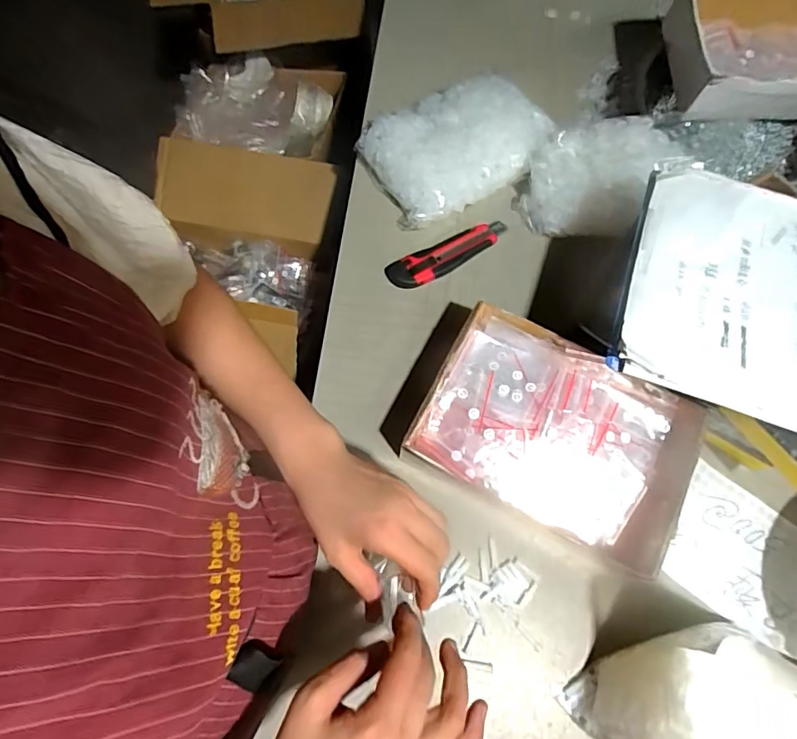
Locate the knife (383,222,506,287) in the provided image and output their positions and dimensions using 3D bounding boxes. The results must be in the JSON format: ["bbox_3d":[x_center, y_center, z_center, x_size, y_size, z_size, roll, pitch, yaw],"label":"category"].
[{"bbox_3d":[0.063,-0.139,0.603,0.157,0.019,0.042,-25,73,-9],"label":"knife"}]

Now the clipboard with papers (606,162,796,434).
[{"bbox_3d":[0.349,-0.048,0.417,0.304,0.011,0.217,20,72,6],"label":"clipboard with papers"}]

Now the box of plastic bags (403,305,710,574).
[{"bbox_3d":[0.151,0.068,0.505,0.251,0.069,0.176,28,73,8],"label":"box of plastic bags"}]

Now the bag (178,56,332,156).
[{"bbox_3d":[-0.292,-0.550,1.038,0.294,0.078,0.187,2,71,0],"label":"bag"}]

